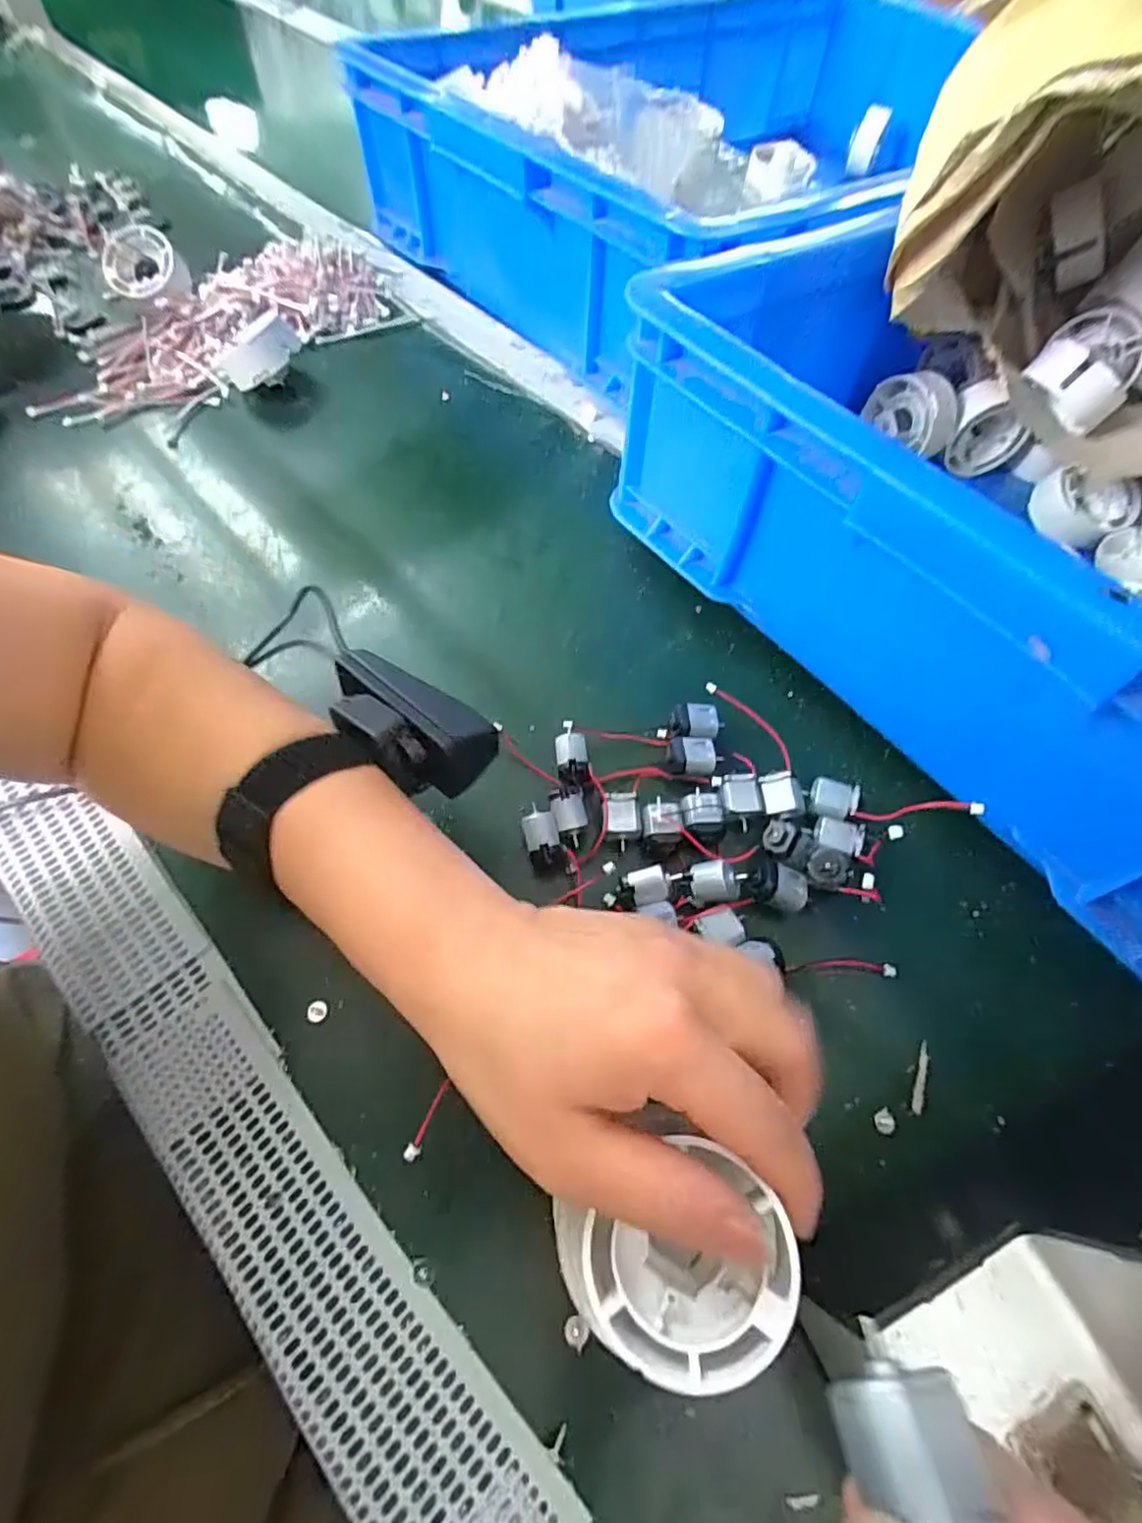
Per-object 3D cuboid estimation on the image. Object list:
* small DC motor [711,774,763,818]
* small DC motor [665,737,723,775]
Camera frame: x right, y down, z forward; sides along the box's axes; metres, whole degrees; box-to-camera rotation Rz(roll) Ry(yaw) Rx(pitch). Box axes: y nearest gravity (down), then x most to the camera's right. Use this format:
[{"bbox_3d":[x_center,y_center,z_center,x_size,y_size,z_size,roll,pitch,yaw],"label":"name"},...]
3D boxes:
[{"bbox_3d":[0.082,0.018,0.316,0.021,0.011,0.022,-6,64,-4],"label":"small DC motor"},{"bbox_3d":[0.063,-0.002,0.326,0.027,0.012,0.018,1,63,-1],"label":"small DC motor"}]

